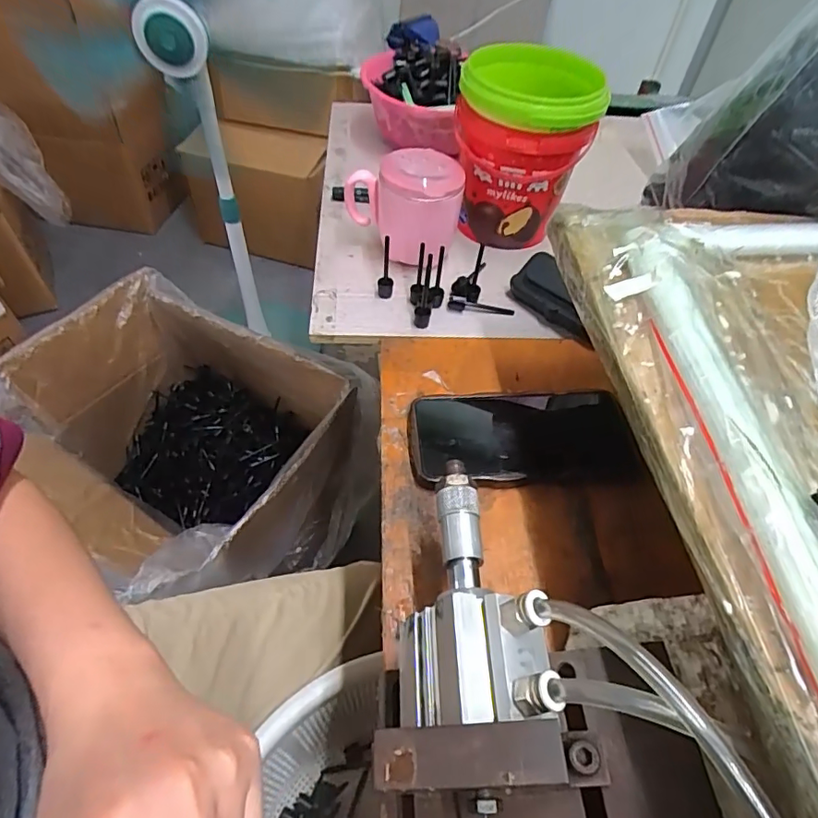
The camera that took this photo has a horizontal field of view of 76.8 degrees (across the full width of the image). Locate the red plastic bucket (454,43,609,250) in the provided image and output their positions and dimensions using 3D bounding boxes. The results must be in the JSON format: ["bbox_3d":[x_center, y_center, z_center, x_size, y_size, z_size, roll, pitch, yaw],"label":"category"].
[{"bbox_3d":[0.109,-0.259,0.525,0.127,0.156,0.122,8,52,2],"label":"red plastic bucket"}]

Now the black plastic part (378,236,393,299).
[{"bbox_3d":[-0.021,-0.131,0.480,0.015,0.066,0.013,3,52,-2],"label":"black plastic part"}]

